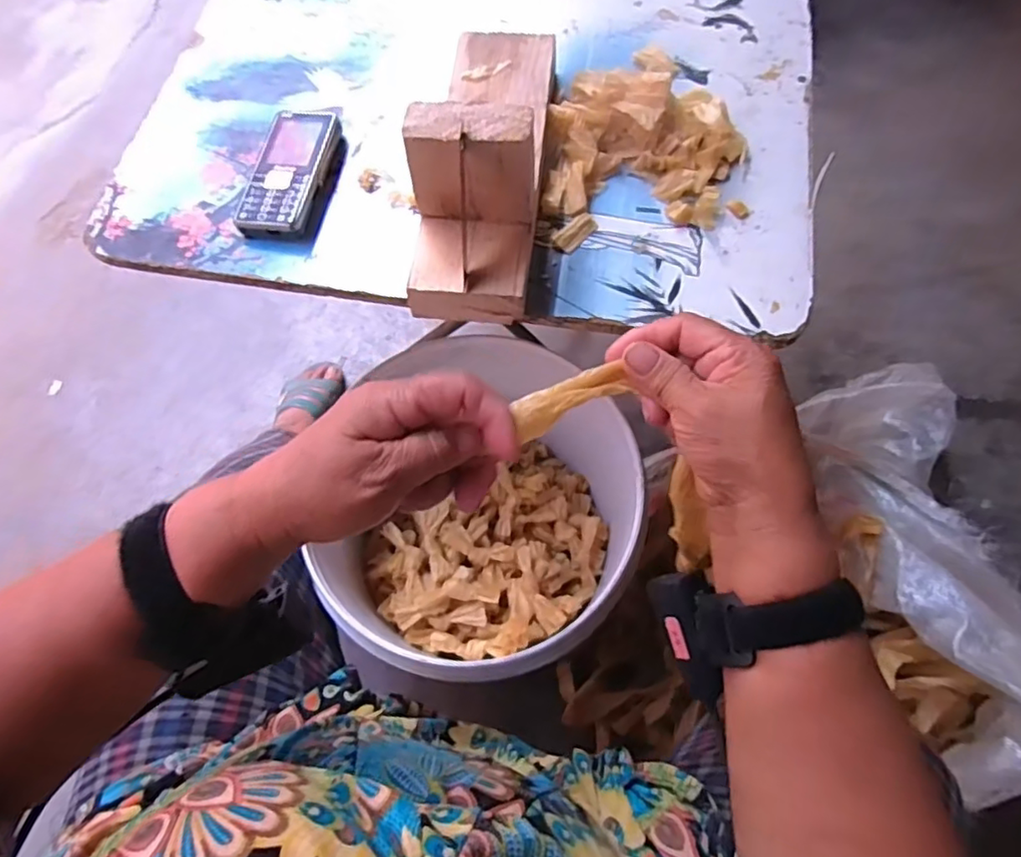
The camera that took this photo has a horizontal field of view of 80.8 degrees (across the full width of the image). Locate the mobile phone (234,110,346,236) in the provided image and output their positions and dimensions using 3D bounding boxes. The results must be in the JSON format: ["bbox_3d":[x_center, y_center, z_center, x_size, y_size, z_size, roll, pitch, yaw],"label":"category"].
[{"bbox_3d":[-0.184,-0.215,0.504,0.055,0.022,0.126,7,67,6],"label":"mobile phone"}]

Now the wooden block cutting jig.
[{"bbox_3d":[-0.017,-0.222,0.447,0.081,0.104,0.265,6,67,6],"label":"wooden block cutting jig"}]

